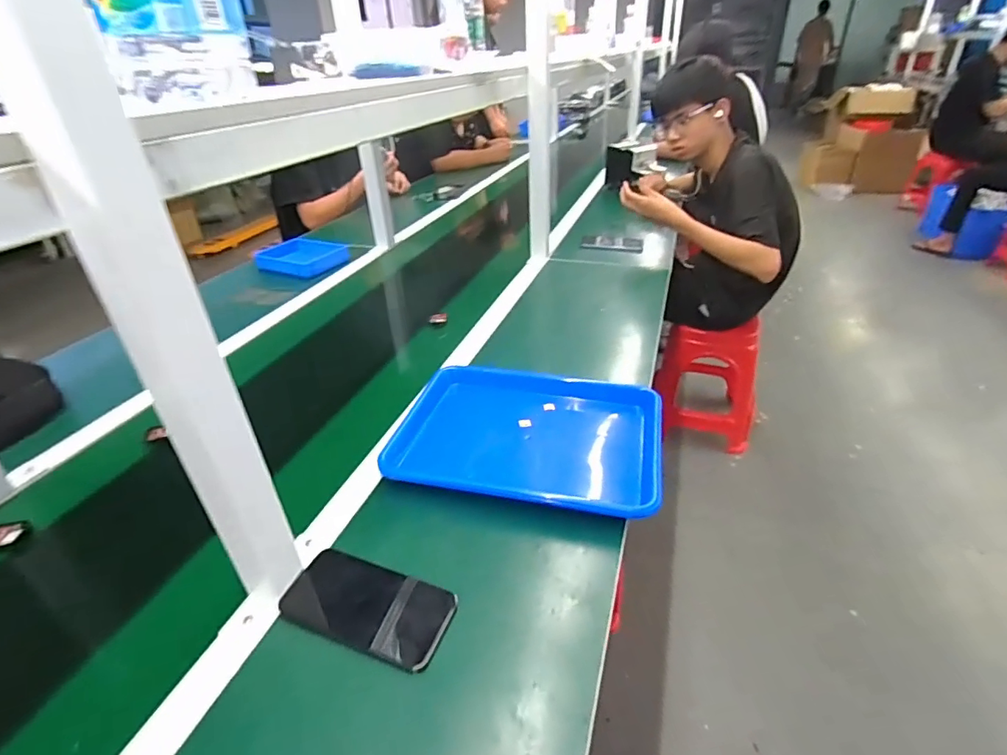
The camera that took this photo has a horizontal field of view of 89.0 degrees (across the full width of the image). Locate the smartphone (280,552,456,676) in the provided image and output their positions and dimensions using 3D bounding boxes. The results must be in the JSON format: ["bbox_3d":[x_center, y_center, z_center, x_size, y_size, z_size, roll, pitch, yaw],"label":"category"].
[{"bbox_3d":[-0.129,0.219,0.493,0.158,0.015,0.075,14,48,16],"label":"smartphone"}]

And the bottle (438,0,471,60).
[{"bbox_3d":[-0.126,-0.912,1.267,0.069,0.199,0.074,-3,32,-1],"label":"bottle"}]

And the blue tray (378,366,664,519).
[{"bbox_3d":[0.040,0.065,0.694,0.329,0.032,0.260,6,33,12],"label":"blue tray"}]

